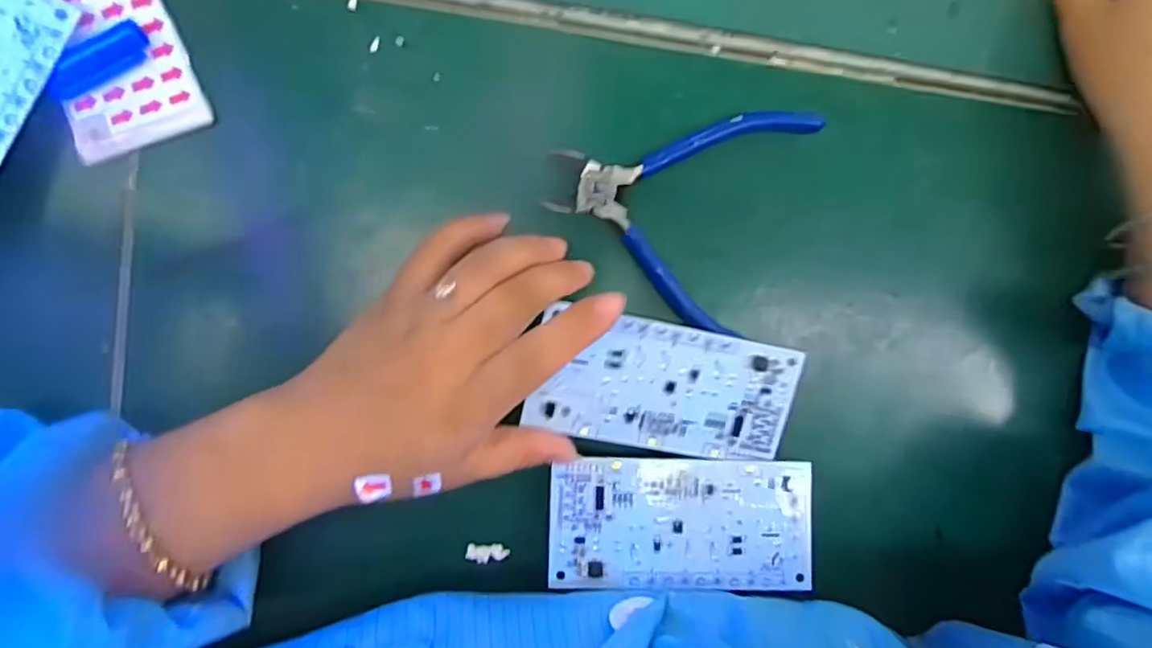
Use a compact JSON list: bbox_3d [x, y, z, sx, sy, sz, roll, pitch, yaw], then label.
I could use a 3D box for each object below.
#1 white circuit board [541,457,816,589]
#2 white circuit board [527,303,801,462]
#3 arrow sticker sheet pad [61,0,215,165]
[{"bbox_3d":[0.047,0.087,0.271,0.112,0.009,0.053,2,95,-6],"label":"white circuit board"},{"bbox_3d":[0.040,0.028,0.269,0.110,0.007,0.054,12,94,-6],"label":"white circuit board"},{"bbox_3d":[-0.186,-0.115,0.247,0.049,0.007,0.091,-20,97,-3],"label":"arrow sticker sheet pad"}]

